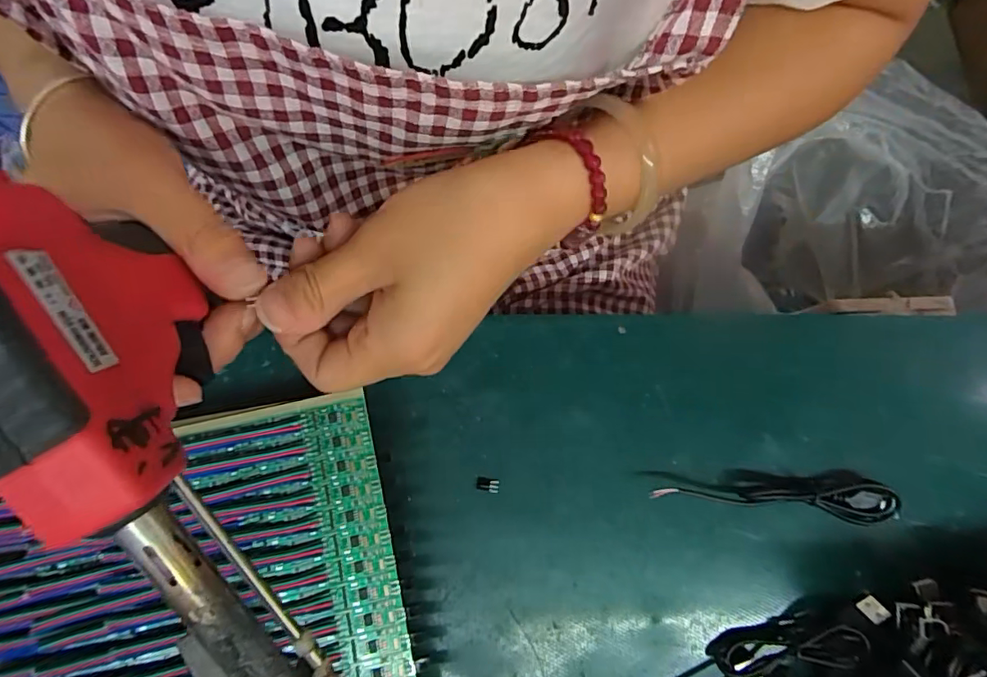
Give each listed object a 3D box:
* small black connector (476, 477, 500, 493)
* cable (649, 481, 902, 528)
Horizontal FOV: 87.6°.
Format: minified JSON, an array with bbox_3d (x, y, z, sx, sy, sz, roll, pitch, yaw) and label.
[{"bbox_3d":[-0.003,0.080,0.282,0.012,0.004,0.007,11,80,3],"label":"small black connector"},{"bbox_3d":[0.156,0.083,0.277,0.124,0.013,0.021,7,80,3],"label":"cable"}]

